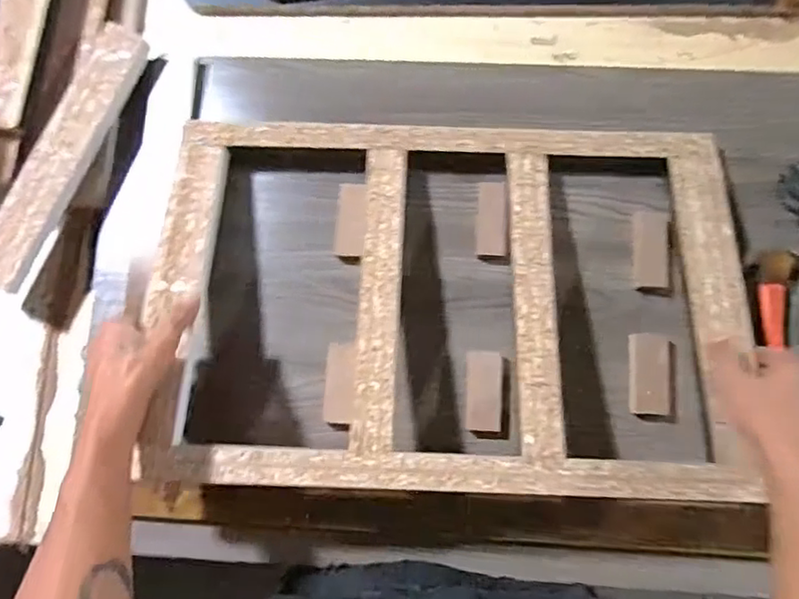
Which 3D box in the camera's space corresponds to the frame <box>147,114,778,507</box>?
[{"bbox_3d":[0.046,-0.008,0.591,0.557,0.017,0.369,1,69,1],"label":"frame"}]

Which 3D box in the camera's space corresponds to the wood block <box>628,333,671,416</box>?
[{"bbox_3d":[0.256,0.076,0.639,0.037,0.018,0.082,0,86,12],"label":"wood block"}]

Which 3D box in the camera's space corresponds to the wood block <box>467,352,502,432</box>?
[{"bbox_3d":[0.087,0.094,0.641,0.035,0.014,0.080,2,84,1],"label":"wood block"}]

